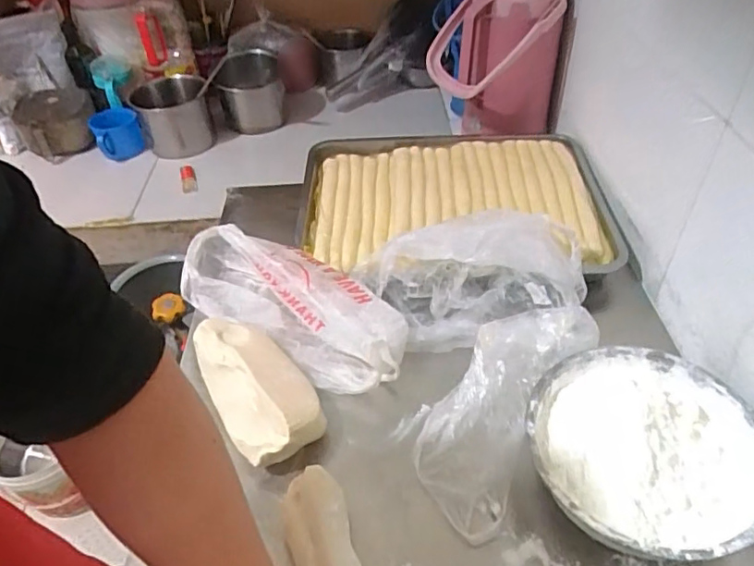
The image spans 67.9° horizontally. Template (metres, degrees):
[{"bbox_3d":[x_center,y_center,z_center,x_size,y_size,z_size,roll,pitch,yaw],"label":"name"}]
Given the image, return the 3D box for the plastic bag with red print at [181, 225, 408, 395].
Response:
[{"bbox_3d":[-0.115,0.027,0.709,0.335,0.082,0.116,23,49,26],"label":"plastic bag with red print"}]

